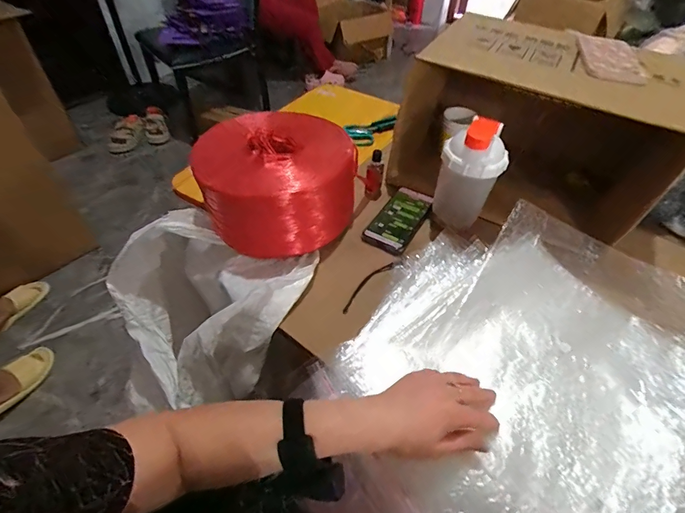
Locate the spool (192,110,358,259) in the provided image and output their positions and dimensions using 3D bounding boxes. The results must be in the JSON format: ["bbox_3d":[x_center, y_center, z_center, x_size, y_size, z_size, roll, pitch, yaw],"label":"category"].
[{"bbox_3d":[-0.110,-0.142,0.655,0.254,0.121,0.266,-7,49,-9],"label":"spool"}]

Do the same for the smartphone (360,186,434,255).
[{"bbox_3d":[0.106,-0.068,0.688,0.075,0.017,0.157,33,59,9],"label":"smartphone"}]

